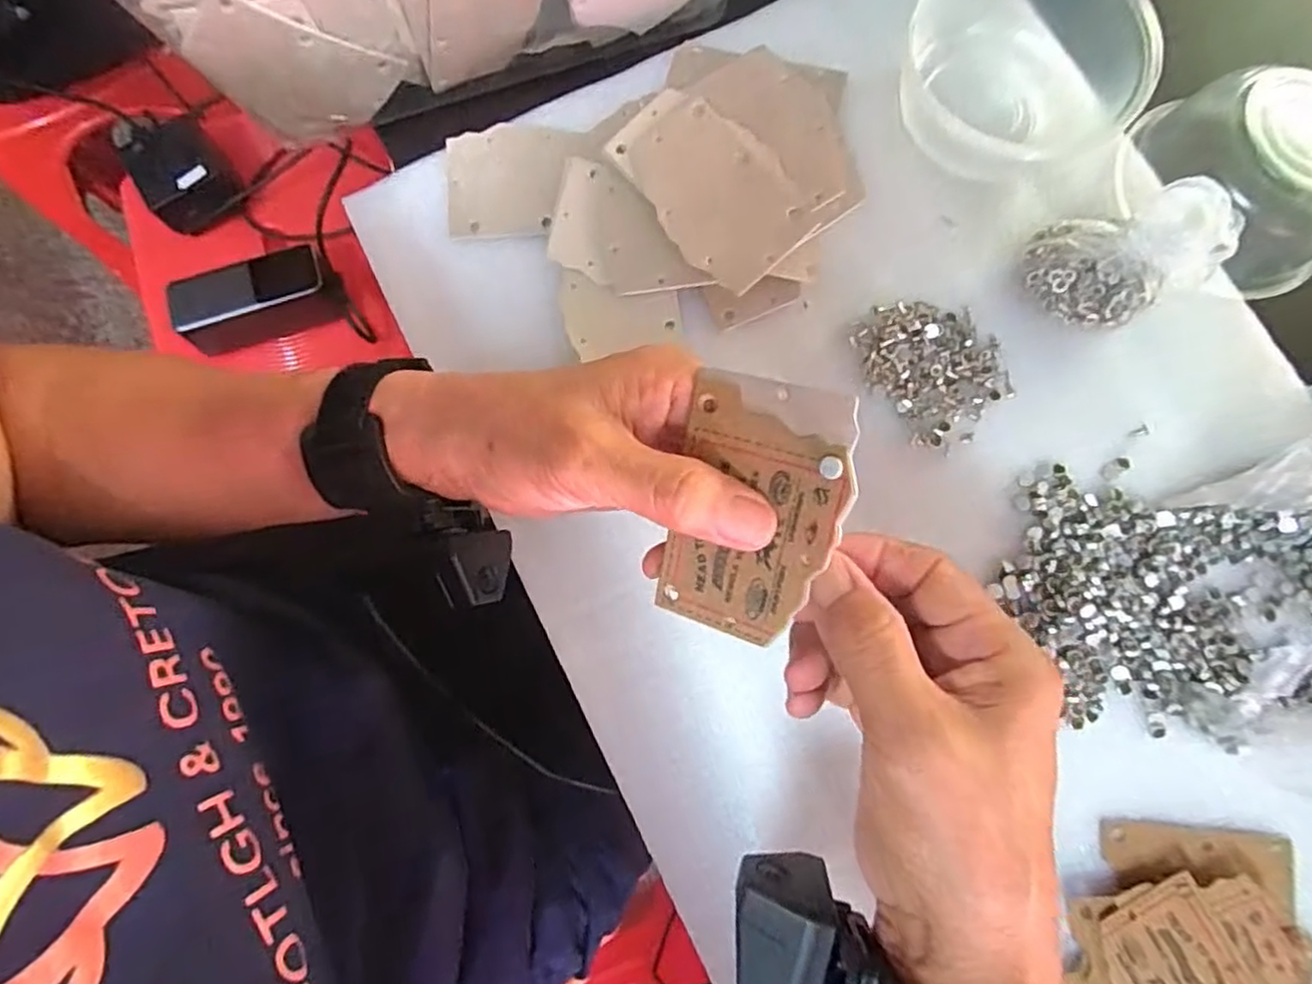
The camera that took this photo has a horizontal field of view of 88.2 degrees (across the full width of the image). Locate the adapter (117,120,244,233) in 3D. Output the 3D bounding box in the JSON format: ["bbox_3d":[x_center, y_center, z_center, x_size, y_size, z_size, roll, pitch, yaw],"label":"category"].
[{"bbox_3d":[-0.435,-0.295,0.624,0.080,0.054,0.077,-32,80,-5],"label":"adapter"}]

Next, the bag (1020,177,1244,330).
[{"bbox_3d":[0.211,-0.107,0.307,0.062,0.053,0.053,-28,80,-4],"label":"bag"}]

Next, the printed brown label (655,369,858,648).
[{"bbox_3d":[0.031,0.007,0.215,0.054,0.004,0.082,17,105,26],"label":"printed brown label"}]

